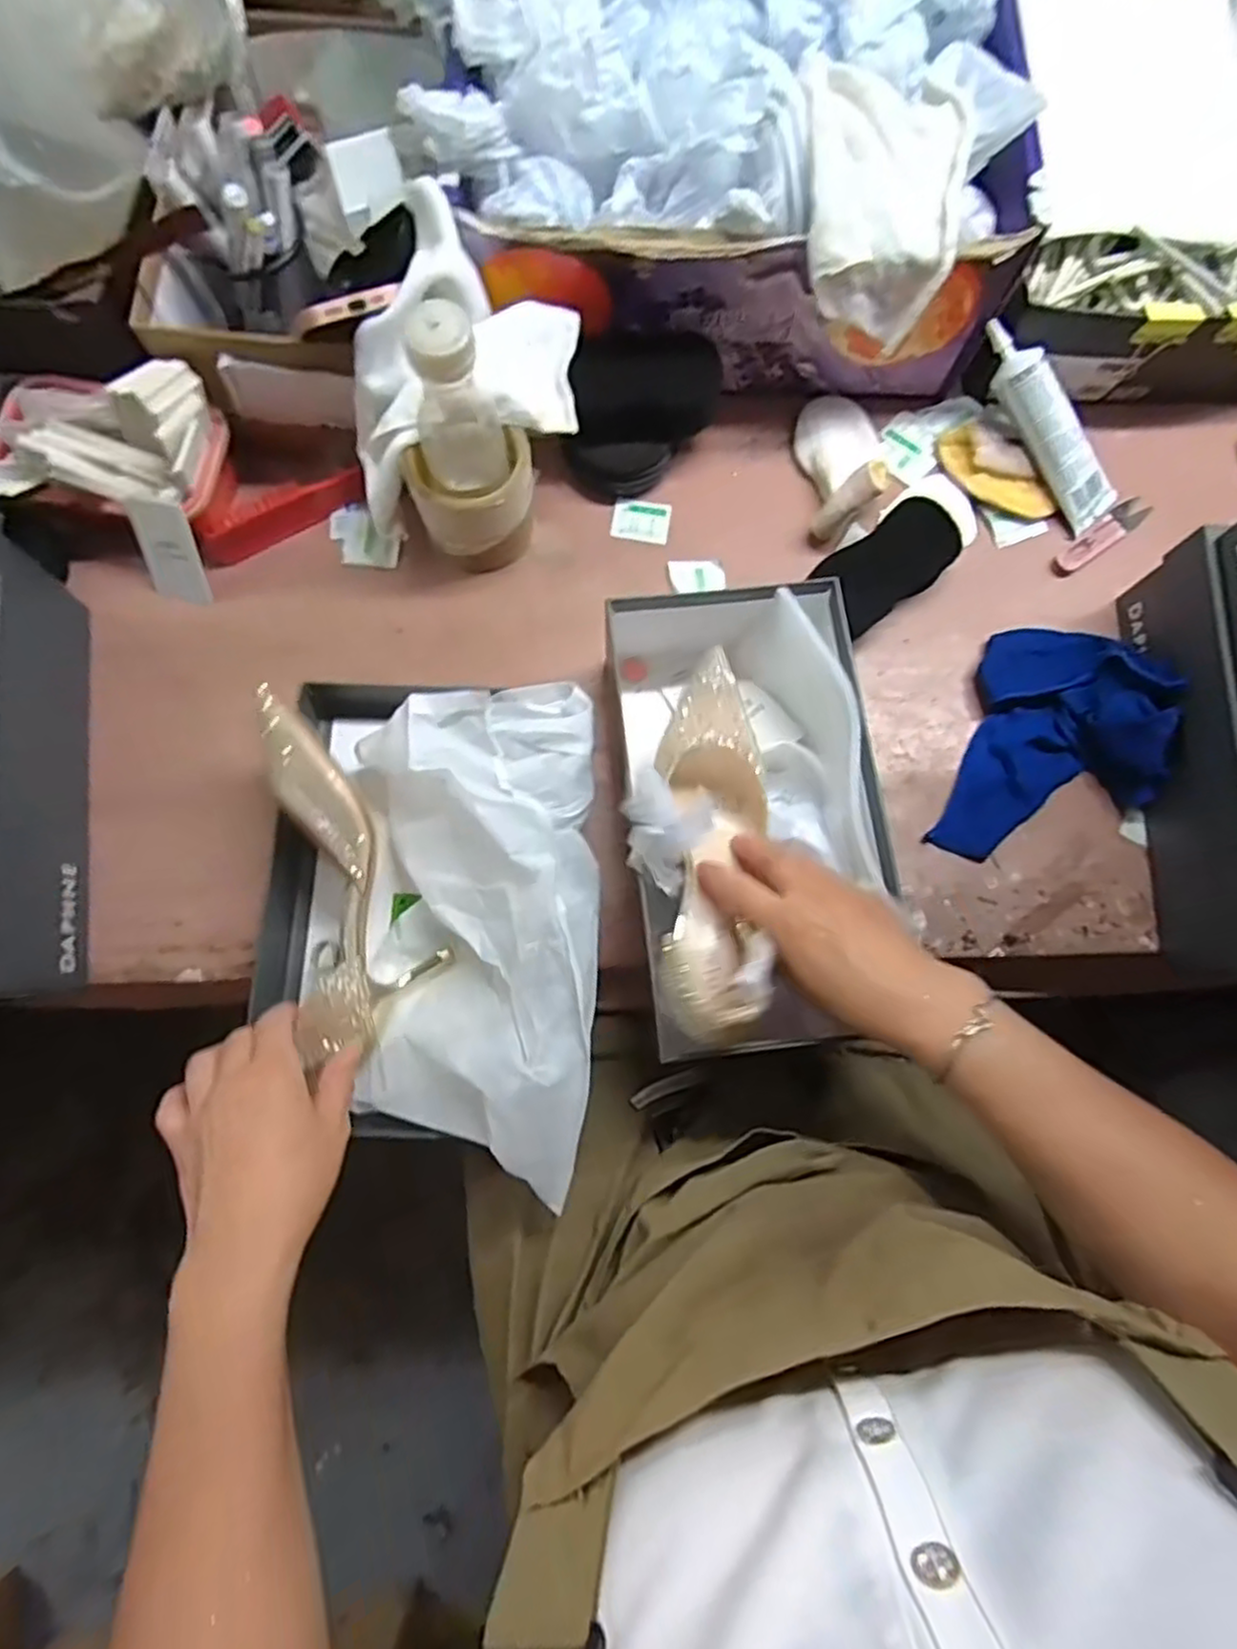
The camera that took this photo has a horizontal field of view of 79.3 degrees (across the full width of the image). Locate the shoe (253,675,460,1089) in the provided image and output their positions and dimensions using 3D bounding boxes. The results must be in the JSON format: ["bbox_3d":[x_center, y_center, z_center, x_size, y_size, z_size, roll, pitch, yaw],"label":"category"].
[{"bbox_3d":[-0.181,0.028,0.492,0.086,0.074,0.228,-10,95,-3],"label":"shoe"}]

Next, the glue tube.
[{"bbox_3d":[0.334,-0.307,0.578,0.039,0.032,0.172,-46,109,-9],"label":"glue tube"}]

